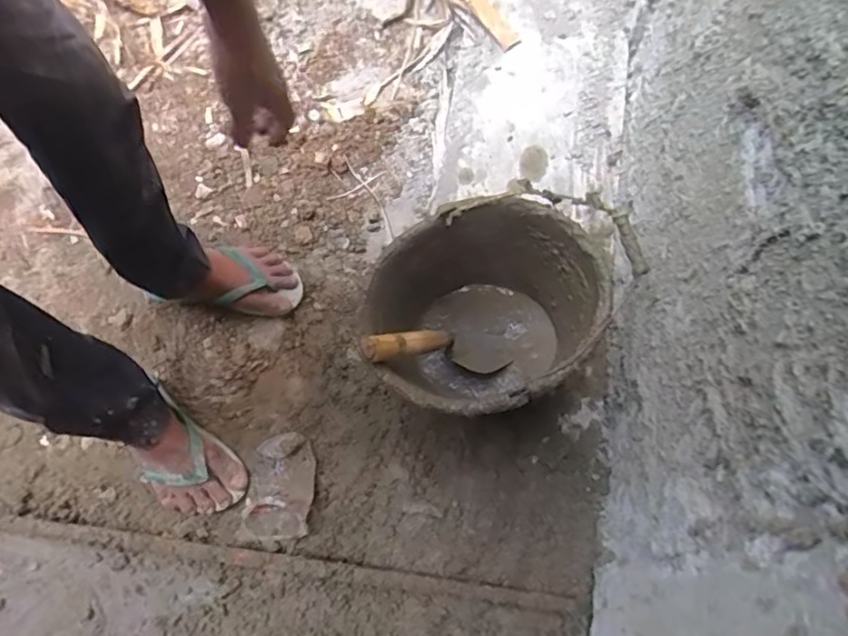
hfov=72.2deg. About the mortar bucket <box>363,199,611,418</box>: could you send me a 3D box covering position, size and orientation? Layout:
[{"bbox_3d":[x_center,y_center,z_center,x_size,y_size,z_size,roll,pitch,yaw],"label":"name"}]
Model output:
[{"bbox_3d":[0.070,0.006,0.780,0.286,0.203,0.252,-29,73,-9],"label":"mortar bucket"}]

